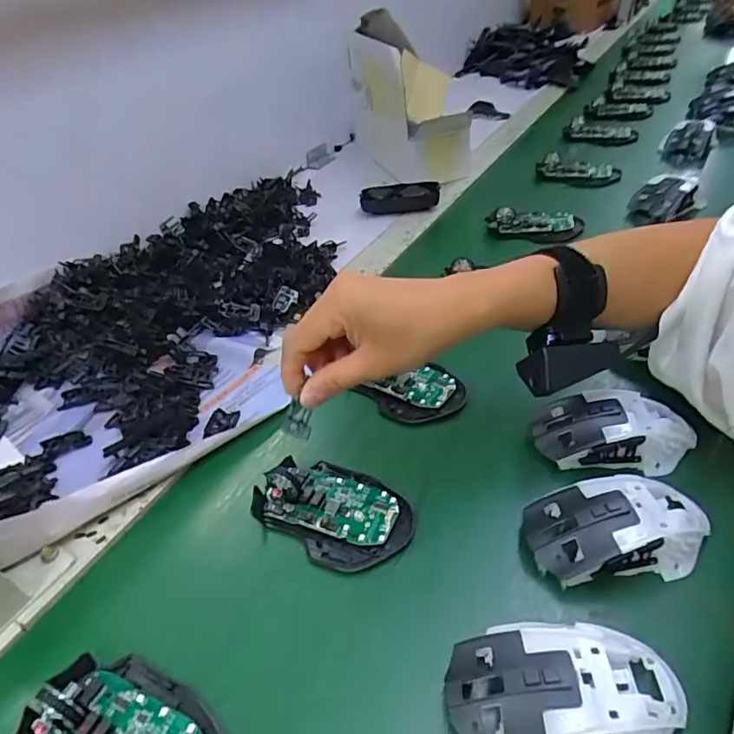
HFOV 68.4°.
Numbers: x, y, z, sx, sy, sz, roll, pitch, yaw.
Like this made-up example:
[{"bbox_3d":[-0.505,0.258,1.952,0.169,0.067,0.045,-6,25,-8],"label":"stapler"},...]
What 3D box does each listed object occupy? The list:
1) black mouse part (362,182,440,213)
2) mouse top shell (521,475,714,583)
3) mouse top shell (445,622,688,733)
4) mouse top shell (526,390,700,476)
[{"bbox_3d":[0.047,-0.241,0.763,0.109,0.027,0.041,-2,43,5],"label":"black mouse part"},{"bbox_3d":[0.157,0.097,0.336,0.110,0.033,0.056,-9,43,-2],"label":"mouse top shell"},{"bbox_3d":[0.099,0.163,0.269,0.115,0.036,0.064,-3,43,2],"label":"mouse top shell"},{"bbox_3d":[0.181,0.045,0.397,0.111,0.033,0.053,-2,43,6],"label":"mouse top shell"}]

